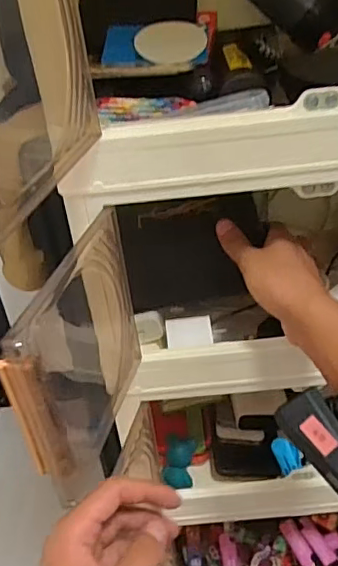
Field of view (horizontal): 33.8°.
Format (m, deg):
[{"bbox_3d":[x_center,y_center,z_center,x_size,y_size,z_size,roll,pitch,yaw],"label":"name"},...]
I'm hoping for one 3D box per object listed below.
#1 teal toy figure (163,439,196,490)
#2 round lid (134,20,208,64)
[{"bbox_3d":[0.012,0.202,0.627,0.032,0.024,0.052,6,36,3],"label":"teal toy figure"},{"bbox_3d":[0.002,-0.195,0.451,0.056,0.004,0.042,-3,72,2],"label":"round lid"}]

